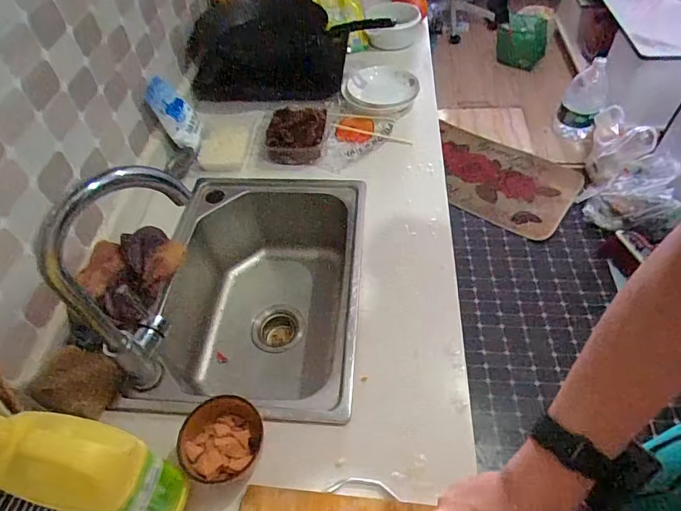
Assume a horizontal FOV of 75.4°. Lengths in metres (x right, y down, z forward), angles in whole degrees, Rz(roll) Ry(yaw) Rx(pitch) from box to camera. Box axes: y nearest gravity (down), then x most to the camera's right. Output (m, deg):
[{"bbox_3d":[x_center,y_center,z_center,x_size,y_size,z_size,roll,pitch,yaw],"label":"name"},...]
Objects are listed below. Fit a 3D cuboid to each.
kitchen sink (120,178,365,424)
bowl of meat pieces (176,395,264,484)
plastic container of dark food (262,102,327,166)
[{"bbox_3d":[-0.147,0.098,0.833,0.358,0.219,0.469,2,52,5],"label":"kitchen sink"},{"bbox_3d":[-0.148,0.233,0.557,0.093,0.044,0.100,-2,51,2],"label":"bowl of meat pieces"},{"bbox_3d":[-0.099,-0.269,0.946,0.131,0.040,0.166,0,51,3],"label":"plastic container of dark food"}]

